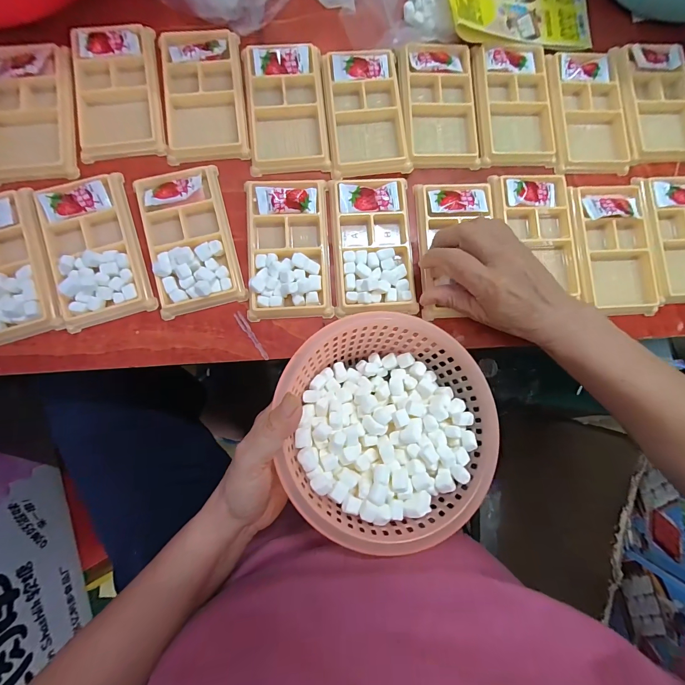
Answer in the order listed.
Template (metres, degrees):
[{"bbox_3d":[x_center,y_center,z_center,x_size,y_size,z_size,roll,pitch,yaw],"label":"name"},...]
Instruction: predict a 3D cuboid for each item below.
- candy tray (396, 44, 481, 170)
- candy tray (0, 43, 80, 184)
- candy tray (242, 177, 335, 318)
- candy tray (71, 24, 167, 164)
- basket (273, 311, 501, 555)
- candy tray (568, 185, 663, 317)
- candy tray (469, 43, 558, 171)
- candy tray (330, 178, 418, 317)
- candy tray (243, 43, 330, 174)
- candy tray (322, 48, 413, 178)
[{"bbox_3d":[0.102,-0.248,0.343,0.079,0.013,0.132,-5,84,-4],"label":"candy tray"},{"bbox_3d":[-0.302,-0.223,0.319,0.081,0.022,0.131,-6,84,-4],"label":"candy tray"},{"bbox_3d":[-0.051,-0.090,0.308,0.077,0.015,0.132,-3,84,-3],"label":"candy tray"},{"bbox_3d":[-0.221,-0.248,0.323,0.078,0.011,0.135,-8,84,-4],"label":"candy tray"},{"bbox_3d":[0.037,0.061,0.268,0.160,0.072,0.165,-5,85,-4],"label":"basket"},{"bbox_3d":[0.278,-0.098,0.332,0.081,0.011,0.137,-5,84,-4],"label":"candy tray"},{"bbox_3d":[0.182,-0.252,0.351,0.079,0.019,0.129,-3,84,-3],"label":"candy tray"},{"bbox_3d":[0.031,-0.096,0.314,0.076,0.013,0.136,-3,84,-3],"label":"candy tray"},{"bbox_3d":[-0.057,-0.237,0.332,0.078,0.014,0.128,-5,84,-4],"label":"candy tray"},{"bbox_3d":[0.024,-0.236,0.335,0.079,0.012,0.130,-5,84,-4],"label":"candy tray"}]

